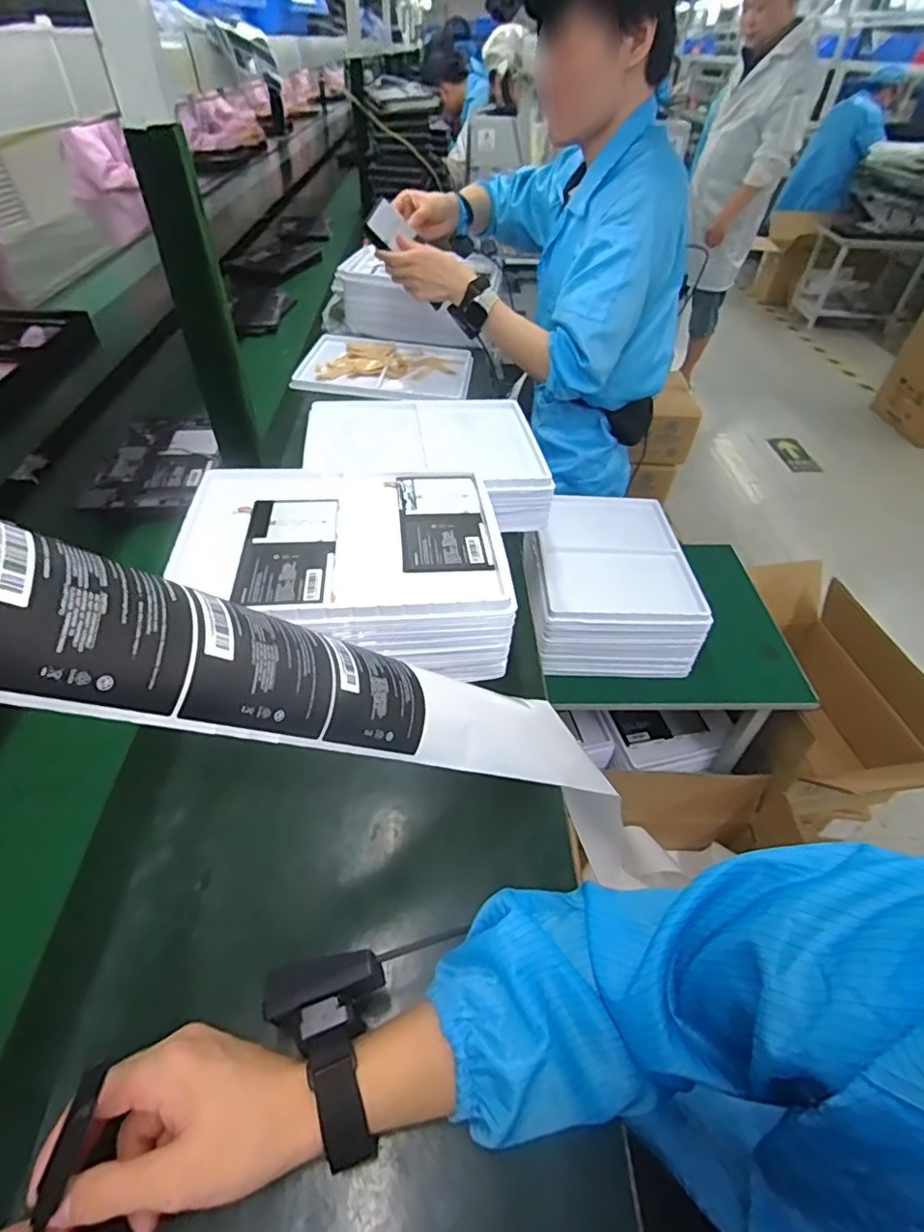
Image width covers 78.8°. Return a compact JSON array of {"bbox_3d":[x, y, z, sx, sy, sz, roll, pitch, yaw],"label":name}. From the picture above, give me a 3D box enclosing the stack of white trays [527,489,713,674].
[{"bbox_3d":[0.238,-0.064,0.938,0.249,0.106,0.311,1,46,-1],"label":"stack of white trays"}]

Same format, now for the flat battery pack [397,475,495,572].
[{"bbox_3d":[-0.021,-0.106,0.611,0.090,0.007,0.167,-1,47,-9],"label":"flat battery pack"}]

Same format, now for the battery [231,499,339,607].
[{"bbox_3d":[-0.172,-0.069,0.564,0.087,0.005,0.168,-4,46,-6],"label":"battery"}]

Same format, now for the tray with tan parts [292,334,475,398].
[{"bbox_3d":[-0.142,-0.495,1.105,0.314,0.026,0.256,5,46,3],"label":"tray with tan parts"}]

